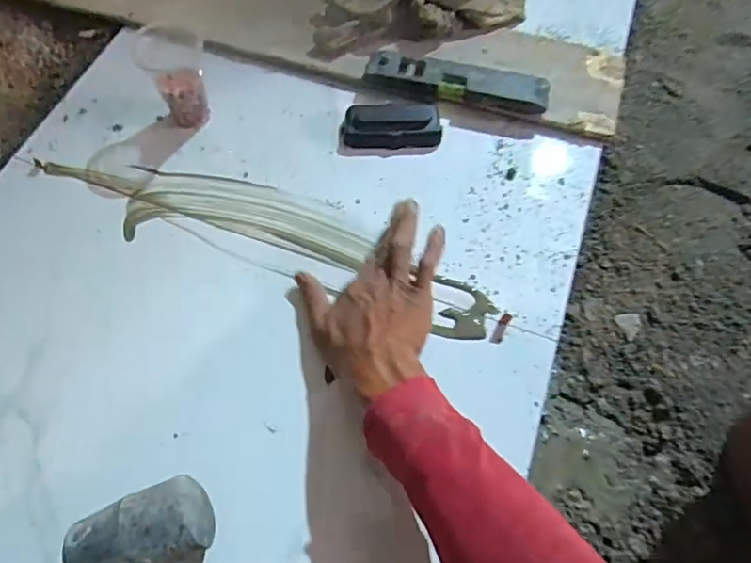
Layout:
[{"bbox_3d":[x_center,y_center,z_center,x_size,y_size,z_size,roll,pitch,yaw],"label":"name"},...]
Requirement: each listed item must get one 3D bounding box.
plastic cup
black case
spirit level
[{"bbox_3d":[-0.212,-0.222,0.570,0.064,0.090,0.073,-18,66,-11],"label":"plastic cup"},{"bbox_3d":[0.018,-0.175,0.588,0.108,0.022,0.055,-4,65,-5],"label":"black case"},{"bbox_3d":[0.092,-0.228,0.605,0.206,0.027,0.044,14,64,4],"label":"spirit level"}]

